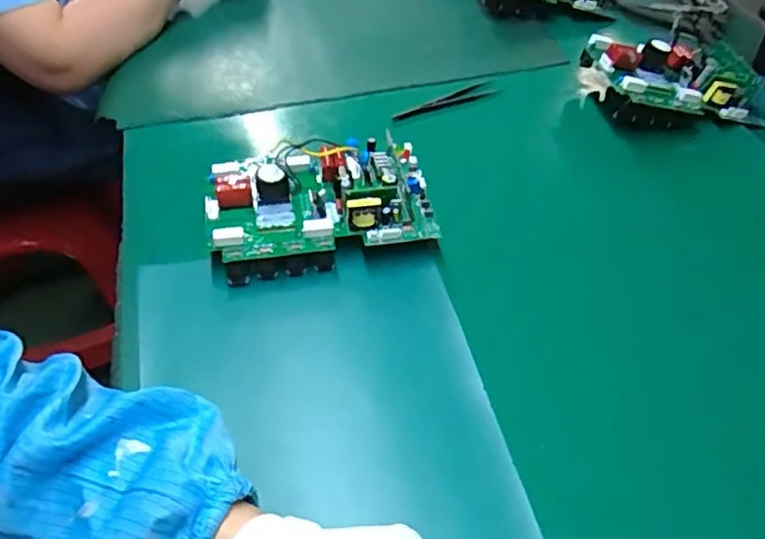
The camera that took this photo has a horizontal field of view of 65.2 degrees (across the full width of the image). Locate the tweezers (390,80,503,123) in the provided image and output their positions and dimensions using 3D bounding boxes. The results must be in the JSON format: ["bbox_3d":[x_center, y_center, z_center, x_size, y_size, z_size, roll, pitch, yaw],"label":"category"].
[{"bbox_3d":[0.063,-0.176,0.614,0.122,0.007,0.021,-21,53,-19],"label":"tweezers"}]

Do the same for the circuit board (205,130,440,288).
[{"bbox_3d":[-0.051,-0.056,0.484,0.179,0.058,0.114,-11,50,-11],"label":"circuit board"}]

